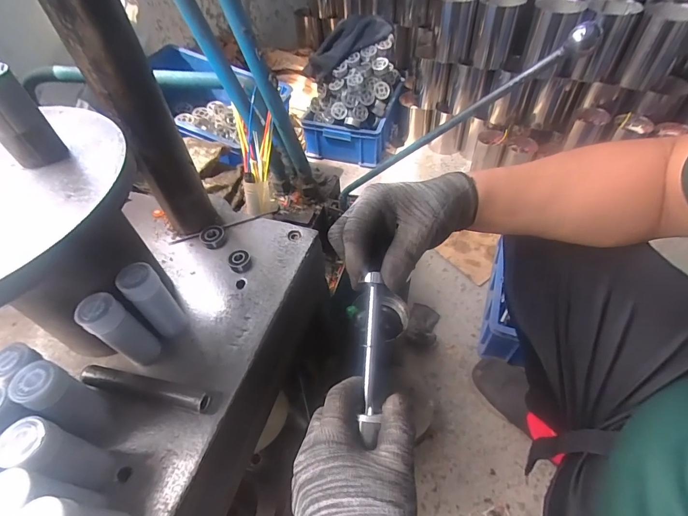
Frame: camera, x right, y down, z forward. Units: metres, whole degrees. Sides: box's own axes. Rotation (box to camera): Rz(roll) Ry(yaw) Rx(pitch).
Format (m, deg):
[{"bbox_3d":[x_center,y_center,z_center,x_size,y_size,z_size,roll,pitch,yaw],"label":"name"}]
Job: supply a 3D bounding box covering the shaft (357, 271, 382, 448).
[{"bbox_3d":[0.023,0.079,0.313,0.013,0.015,0.134,1,71,6],"label":"shaft"}]

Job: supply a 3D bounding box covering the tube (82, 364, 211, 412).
[{"bbox_3d":[-0.207,0.136,0.386,0.144,0.023,0.020,8,51,12],"label":"tube"}]

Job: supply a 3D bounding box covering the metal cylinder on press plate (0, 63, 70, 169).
[{"bbox_3d":[-0.262,-0.111,0.295,0.037,0.072,0.031,-37,57,-24],"label":"metal cylinder on press plate"}]

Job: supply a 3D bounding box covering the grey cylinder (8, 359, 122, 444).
[{"bbox_3d":[-0.249,0.131,0.338,0.040,0.104,0.035,21,55,21],"label":"grey cylinder"}]

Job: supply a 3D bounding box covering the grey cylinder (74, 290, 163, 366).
[{"bbox_3d":[-0.225,0.077,0.377,0.035,0.097,0.033,23,56,23],"label":"grey cylinder"}]

